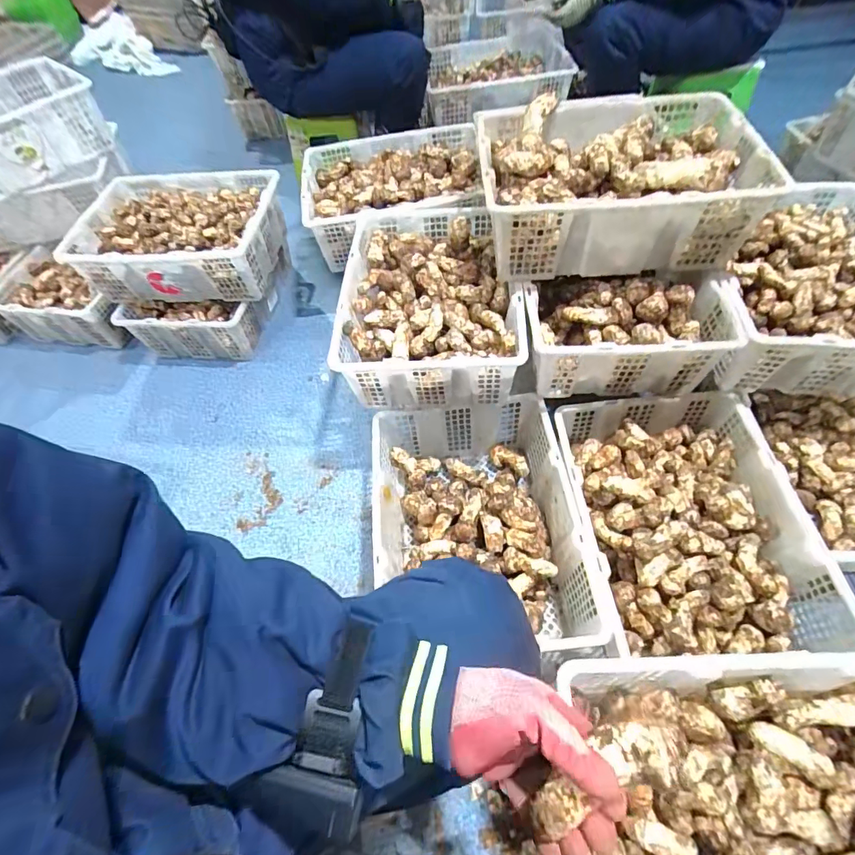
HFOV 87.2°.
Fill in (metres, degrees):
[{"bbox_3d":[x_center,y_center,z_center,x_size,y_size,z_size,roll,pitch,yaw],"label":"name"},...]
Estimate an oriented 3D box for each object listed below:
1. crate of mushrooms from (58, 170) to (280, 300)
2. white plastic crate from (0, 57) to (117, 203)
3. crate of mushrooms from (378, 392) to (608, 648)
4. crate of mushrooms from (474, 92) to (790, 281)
[{"bbox_3d":[-0.586,-0.452,1.094,0.446,0.158,0.314,-4,57,3],"label":"crate of mushrooms"},{"bbox_3d":[-1.003,-0.699,1.079,0.424,0.154,0.327,-27,59,-12],"label":"white plastic crate"},{"bbox_3d":[0.086,0.181,0.842,0.347,0.170,0.453,-7,57,1],"label":"crate of mushrooms"},{"bbox_3d":[0.340,-0.447,0.860,0.466,0.184,0.343,0,57,5],"label":"crate of mushrooms"}]

